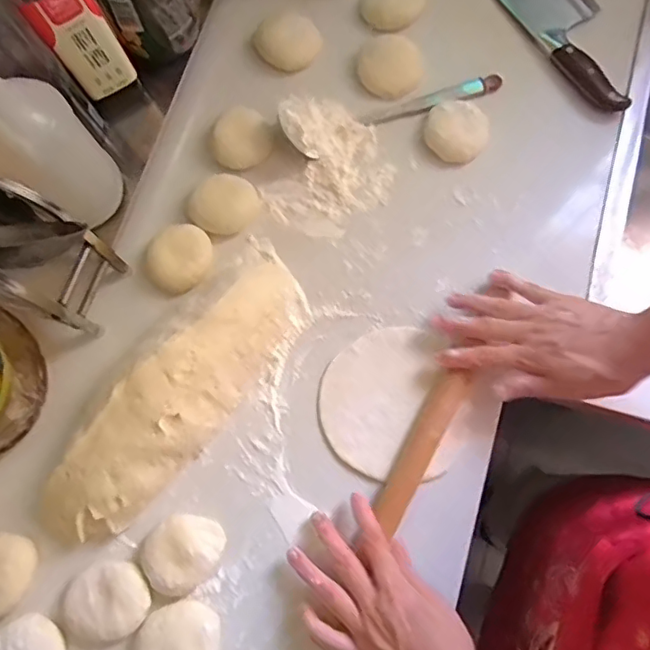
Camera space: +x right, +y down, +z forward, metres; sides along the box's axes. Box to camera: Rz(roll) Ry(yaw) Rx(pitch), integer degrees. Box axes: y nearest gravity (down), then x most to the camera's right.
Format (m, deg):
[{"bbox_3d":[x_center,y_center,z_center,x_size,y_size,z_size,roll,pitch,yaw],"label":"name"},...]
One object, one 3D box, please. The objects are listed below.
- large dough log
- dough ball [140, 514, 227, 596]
[{"bbox_3d":[-0.135,0.070,0.521,0.082,0.063,0.315,40,82,10],"label":"large dough log"},{"bbox_3d":[-0.131,0.208,0.510,0.073,0.027,0.063,-41,80,-7],"label":"dough ball"}]

